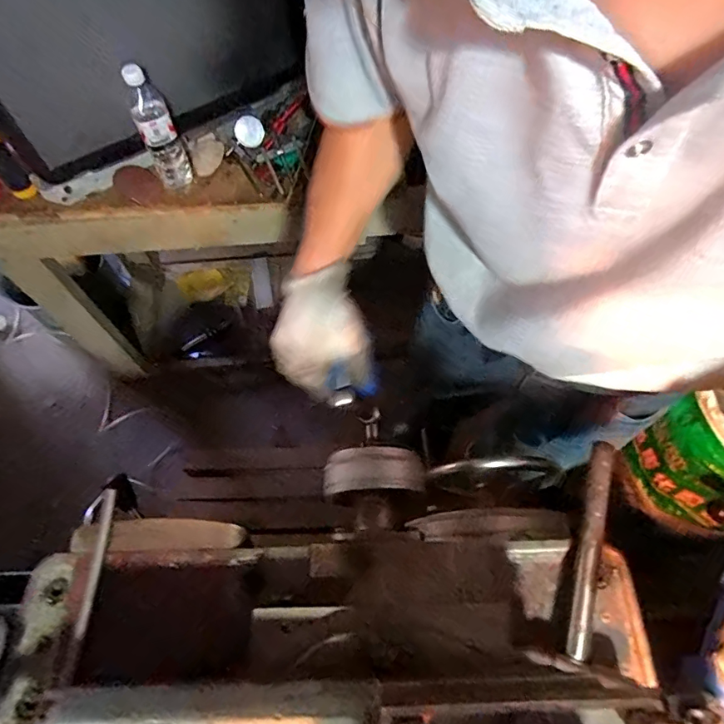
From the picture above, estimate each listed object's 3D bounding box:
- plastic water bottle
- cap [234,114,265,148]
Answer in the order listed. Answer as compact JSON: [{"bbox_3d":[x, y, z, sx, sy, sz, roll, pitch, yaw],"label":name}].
[{"bbox_3d":[-0.381,-0.434,0.865,0.065,0.220,0.073,-22,66,-10],"label":"plastic water bottle"},{"bbox_3d":[-0.229,-0.473,0.948,0.056,0.013,0.062,24,88,-22],"label":"cap"}]

